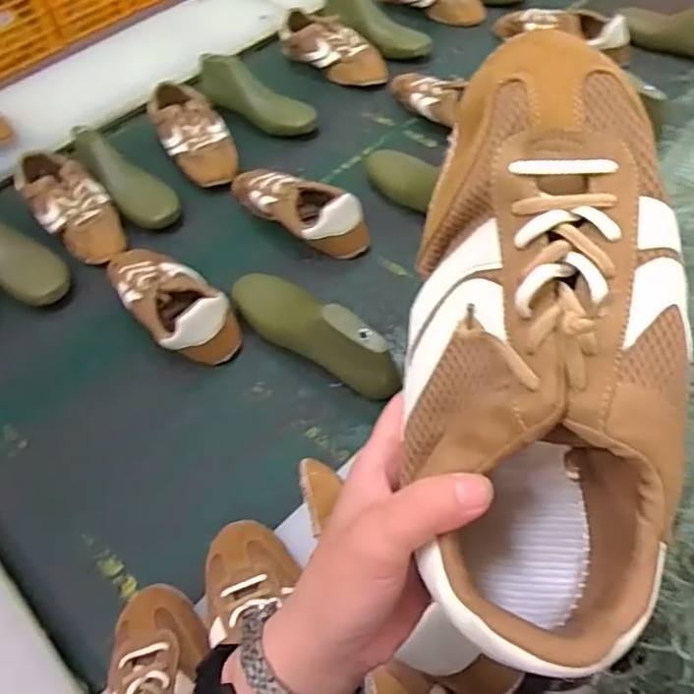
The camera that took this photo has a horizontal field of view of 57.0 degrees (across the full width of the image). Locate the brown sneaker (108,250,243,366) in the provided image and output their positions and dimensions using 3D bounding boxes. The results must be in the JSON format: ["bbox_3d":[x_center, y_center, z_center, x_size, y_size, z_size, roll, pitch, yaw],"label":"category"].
[{"bbox_3d":[-0.249,-0.076,0.884,0.112,0.071,0.260,-32,56,-17],"label":"brown sneaker"}]

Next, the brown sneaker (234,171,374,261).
[{"bbox_3d":[-0.081,-0.223,0.980,0.096,0.075,0.265,-35,57,-19],"label":"brown sneaker"}]

